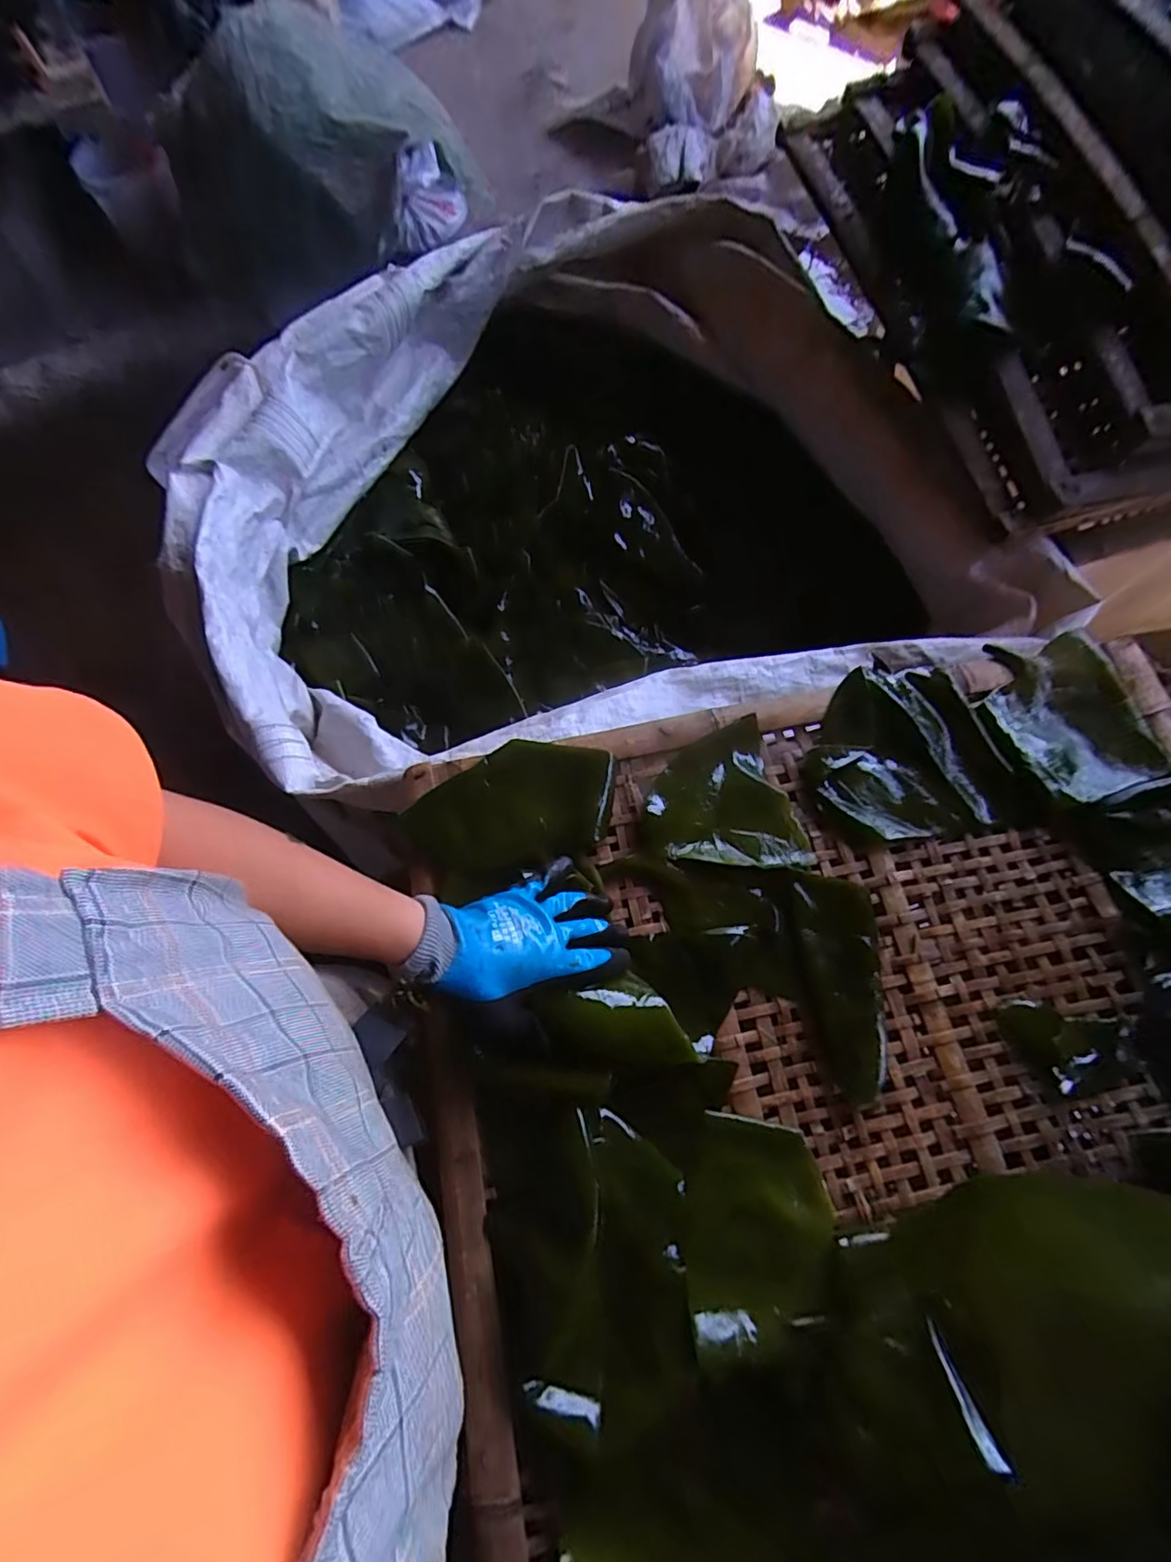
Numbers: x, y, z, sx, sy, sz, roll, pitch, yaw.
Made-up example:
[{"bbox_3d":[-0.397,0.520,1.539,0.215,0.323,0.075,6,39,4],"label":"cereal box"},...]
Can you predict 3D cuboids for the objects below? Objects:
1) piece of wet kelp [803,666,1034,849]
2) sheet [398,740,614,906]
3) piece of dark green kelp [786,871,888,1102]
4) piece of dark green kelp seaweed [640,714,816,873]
[{"bbox_3d":[0.317,-0.027,0.600,0.196,0.025,0.173,-8,71,-3],"label":"piece of wet kelp"},{"bbox_3d":[-0.066,0.024,0.564,0.190,0.031,0.130,-30,74,-10],"label":"sheet"},{"bbox_3d":[0.224,0.173,0.520,0.065,0.027,0.186,-6,71,-3],"label":"piece of dark green kelp"},{"bbox_3d":[0.135,0.010,0.583,0.153,0.019,0.145,3,71,0],"label":"piece of dark green kelp seaweed"}]

